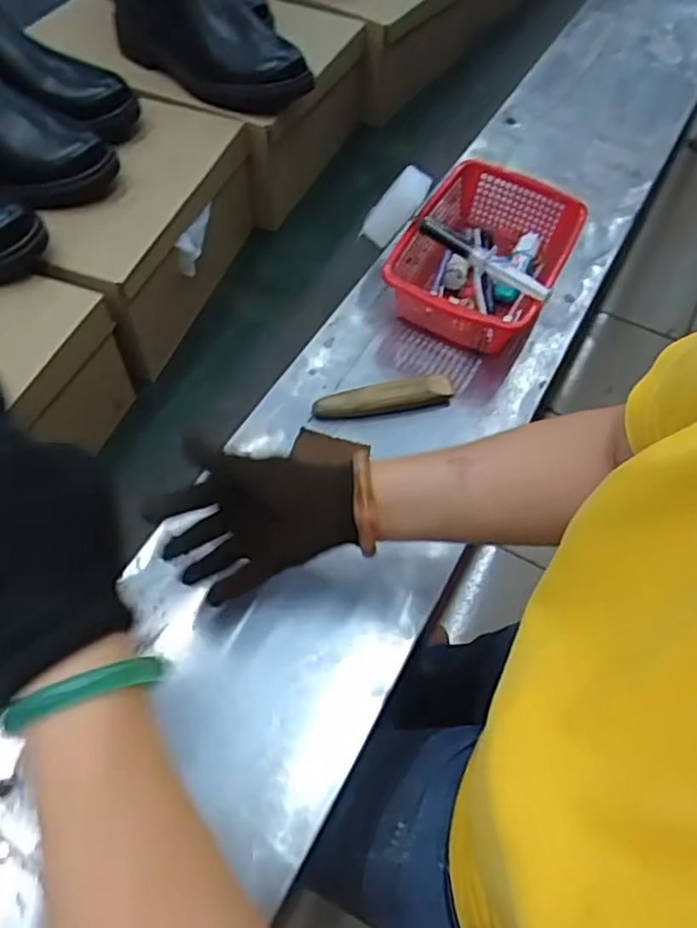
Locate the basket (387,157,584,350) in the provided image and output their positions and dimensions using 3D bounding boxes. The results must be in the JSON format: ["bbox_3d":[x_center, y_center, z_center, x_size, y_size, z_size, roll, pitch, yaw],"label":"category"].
[{"bbox_3d":[0.141,-0.214,0.701,0.157,0.085,0.233,25,59,12],"label":"basket"}]

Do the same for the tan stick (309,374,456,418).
[{"bbox_3d":[0.033,-0.064,0.623,0.131,0.015,0.023,-8,58,-8],"label":"tan stick"}]

